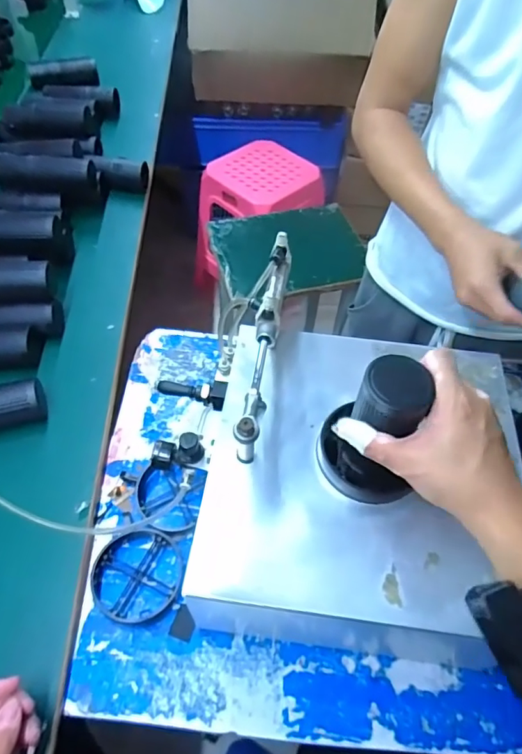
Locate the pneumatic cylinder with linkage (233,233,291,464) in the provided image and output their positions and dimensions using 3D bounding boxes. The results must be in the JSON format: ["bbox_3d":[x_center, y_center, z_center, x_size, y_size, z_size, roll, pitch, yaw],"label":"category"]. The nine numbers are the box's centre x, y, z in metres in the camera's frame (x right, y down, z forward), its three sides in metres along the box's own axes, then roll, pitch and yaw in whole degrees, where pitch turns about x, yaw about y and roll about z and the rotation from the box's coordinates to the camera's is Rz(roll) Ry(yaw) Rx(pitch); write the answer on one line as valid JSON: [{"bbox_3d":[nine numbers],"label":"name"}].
[{"bbox_3d":[0.002,-0.041,0.475,0.028,0.040,0.253,8,53,4],"label":"pneumatic cylinder with linkage"}]

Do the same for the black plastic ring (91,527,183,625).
[{"bbox_3d":[-0.139,0.221,0.547,0.096,0.016,0.098,1,53,-1],"label":"black plastic ring"}]

